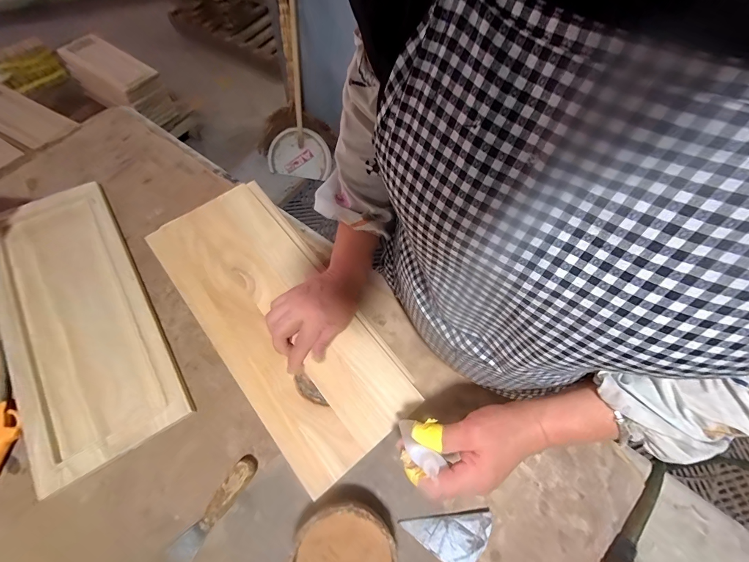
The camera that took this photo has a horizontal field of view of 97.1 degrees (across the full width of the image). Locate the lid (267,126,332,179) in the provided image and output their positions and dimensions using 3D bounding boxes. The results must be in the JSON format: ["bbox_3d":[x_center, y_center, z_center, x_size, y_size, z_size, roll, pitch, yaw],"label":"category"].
[{"bbox_3d":[-0.355,-0.605,1.571,0.284,0.211,0.032,3,25,-12],"label":"lid"}]

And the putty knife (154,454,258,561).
[{"bbox_3d":[-0.201,0.284,0.400,0.035,0.030,0.146,35,67,15],"label":"putty knife"}]

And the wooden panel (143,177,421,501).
[{"bbox_3d":[-0.144,0.040,0.476,0.184,0.027,0.458,-35,73,-18],"label":"wooden panel"}]

